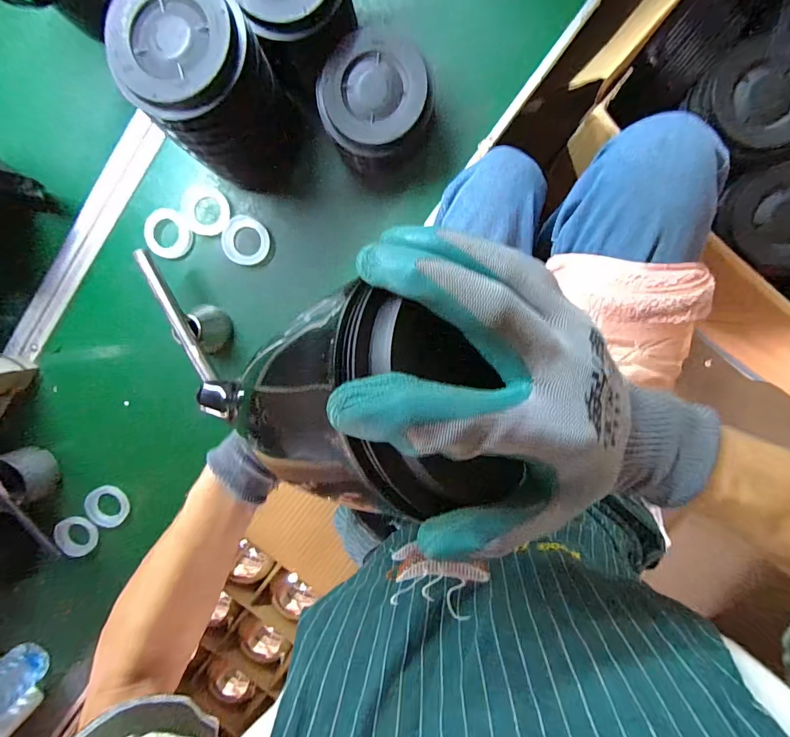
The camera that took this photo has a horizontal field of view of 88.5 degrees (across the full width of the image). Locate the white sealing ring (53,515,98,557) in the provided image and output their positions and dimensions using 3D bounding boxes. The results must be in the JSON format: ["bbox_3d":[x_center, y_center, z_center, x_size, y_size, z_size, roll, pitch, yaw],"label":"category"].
[{"bbox_3d":[-0.465,0.245,0.593,0.063,0.013,0.059,0,97,0],"label":"white sealing ring"}]

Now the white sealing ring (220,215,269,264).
[{"bbox_3d":[-0.188,-0.161,0.512,0.057,0.008,0.058,1,98,5],"label":"white sealing ring"}]

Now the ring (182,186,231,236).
[{"bbox_3d":[-0.239,-0.201,0.513,0.059,0.006,0.062,1,98,5],"label":"ring"}]

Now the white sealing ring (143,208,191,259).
[{"bbox_3d":[-0.289,-0.173,0.516,0.056,0.009,0.061,1,98,5],"label":"white sealing ring"}]

